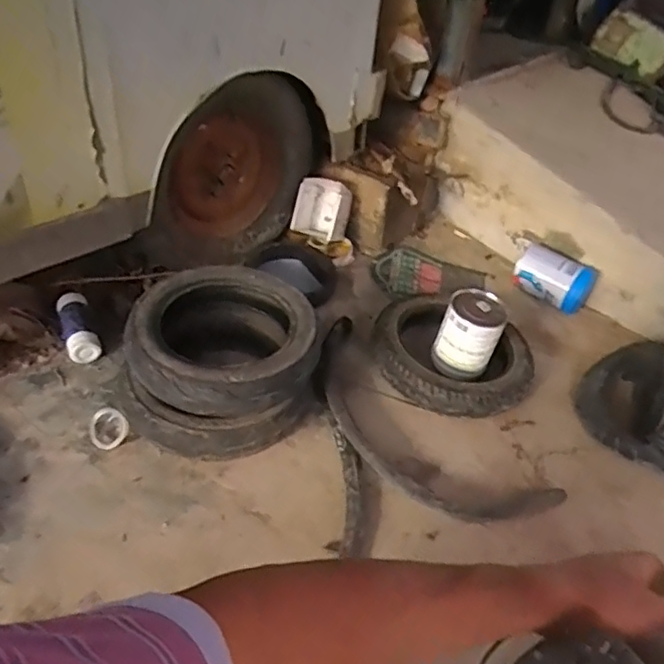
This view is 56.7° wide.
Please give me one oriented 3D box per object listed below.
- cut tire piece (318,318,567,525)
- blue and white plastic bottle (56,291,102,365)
[{"bbox_3d":[0.154,0.190,1.233,0.584,0.065,0.248,35,47,31],"label":"cut tire piece"},{"bbox_3d":[-0.536,-0.018,1.294,0.065,0.066,0.164,-15,61,-24],"label":"blue and white plastic bottle"}]

